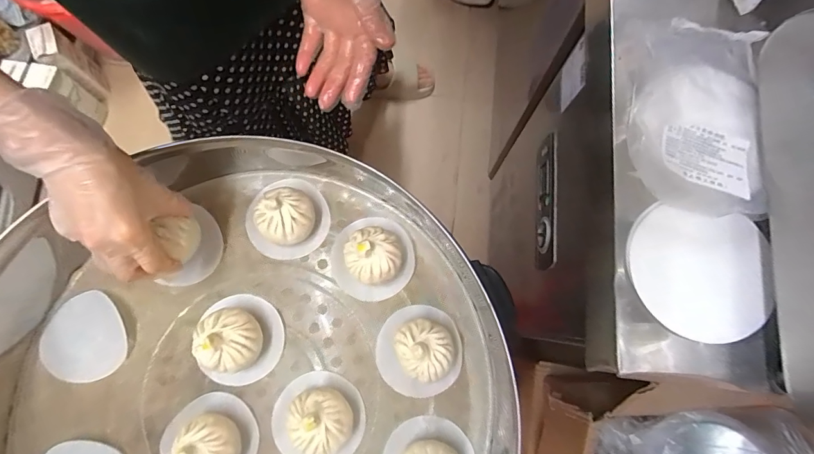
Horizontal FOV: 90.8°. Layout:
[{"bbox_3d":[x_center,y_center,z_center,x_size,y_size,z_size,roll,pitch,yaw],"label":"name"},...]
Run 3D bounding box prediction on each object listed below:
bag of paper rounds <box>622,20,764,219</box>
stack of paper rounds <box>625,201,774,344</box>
[{"bbox_3d":[0.202,-0.083,0.281,0.080,0.027,0.150,4,76,1],"label":"bag of paper rounds"},{"bbox_3d":[0.196,0.032,0.273,0.088,0.015,0.083,9,82,7],"label":"stack of paper rounds"}]

